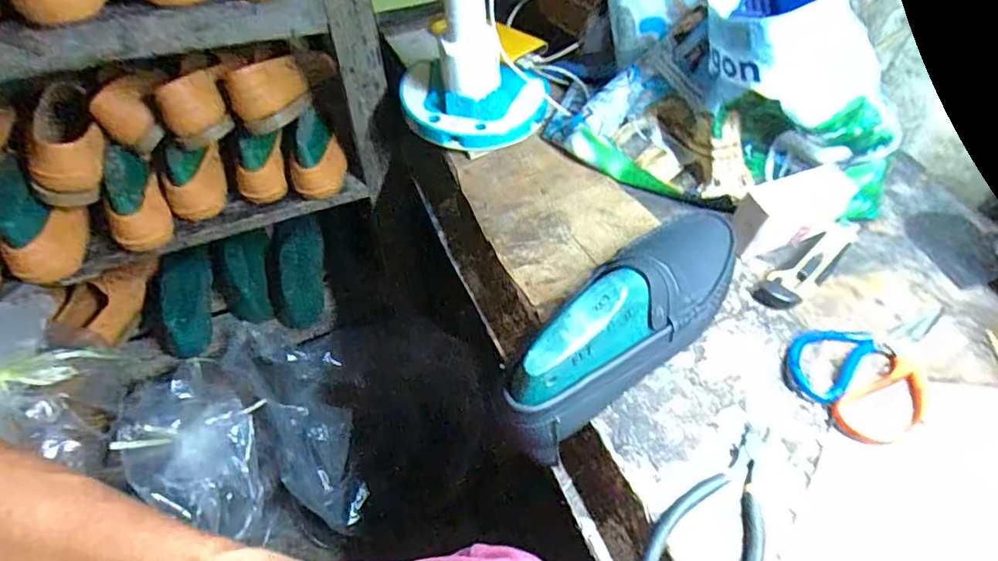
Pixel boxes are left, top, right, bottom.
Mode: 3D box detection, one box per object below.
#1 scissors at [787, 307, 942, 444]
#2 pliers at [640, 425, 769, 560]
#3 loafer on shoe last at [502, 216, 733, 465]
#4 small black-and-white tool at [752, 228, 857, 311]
[{"bbox_3d":[0.317,0.058,0.465,0.100,0.006,0.174,27,56,23],"label":"scissors"},{"bbox_3d":[0.160,0.162,0.380,0.068,0.013,0.144,29,57,25],"label":"pliers"},{"bbox_3d":[0.110,0.029,0.437,0.085,0.102,0.282,34,59,27],"label":"loafer on shoe last"},{"bbox_3d":[0.307,-0.014,0.526,0.142,0.015,0.037,-29,55,-20],"label":"small black-and-white tool"}]

